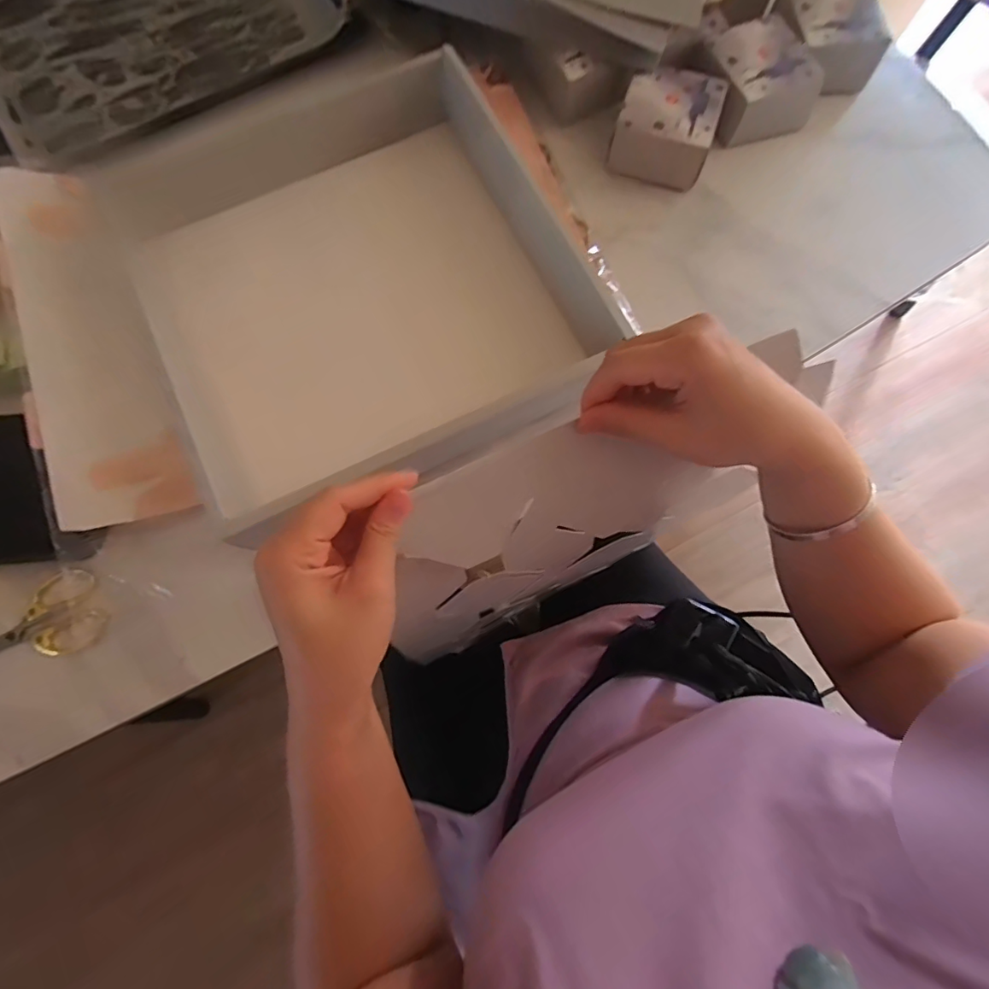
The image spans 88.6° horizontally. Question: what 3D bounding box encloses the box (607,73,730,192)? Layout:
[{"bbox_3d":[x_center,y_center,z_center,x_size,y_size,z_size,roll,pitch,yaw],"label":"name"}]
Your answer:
[{"bbox_3d":[0.163,-0.350,0.480,0.086,0.046,0.090,20,77,5],"label":"box"}]

